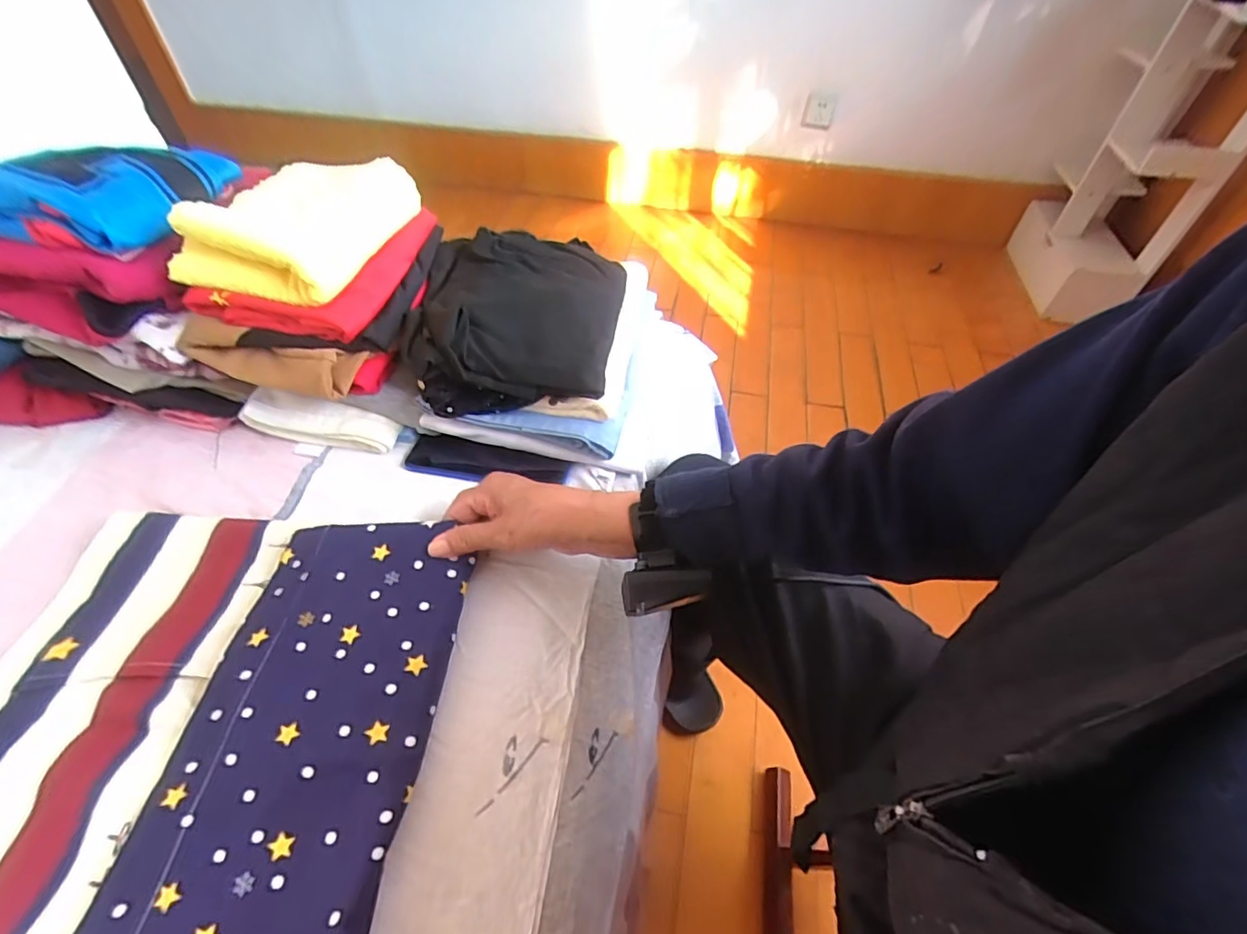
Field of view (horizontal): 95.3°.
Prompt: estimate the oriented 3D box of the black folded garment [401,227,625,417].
[{"bbox_3d":[-0.110,-0.176,0.610,0.208,0.058,0.276,5,50,2],"label":"black folded garment"}]

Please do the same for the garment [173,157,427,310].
[{"bbox_3d":[-0.315,-0.241,0.560,0.158,0.055,0.191,14,51,10],"label":"garment"}]

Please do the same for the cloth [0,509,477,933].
[{"bbox_3d":[-0.300,0.188,0.381,0.327,0.043,0.365,4,50,2],"label":"cloth"}]

